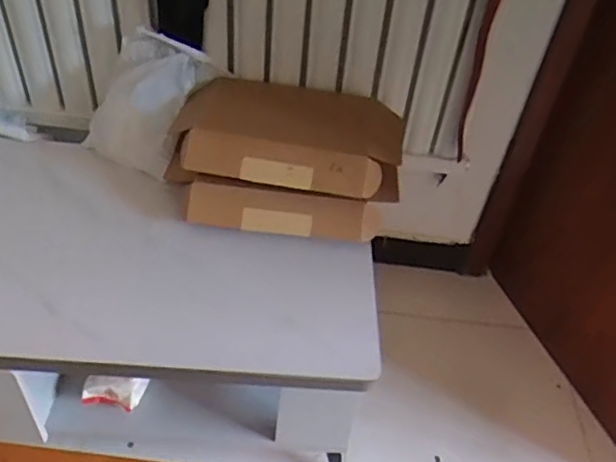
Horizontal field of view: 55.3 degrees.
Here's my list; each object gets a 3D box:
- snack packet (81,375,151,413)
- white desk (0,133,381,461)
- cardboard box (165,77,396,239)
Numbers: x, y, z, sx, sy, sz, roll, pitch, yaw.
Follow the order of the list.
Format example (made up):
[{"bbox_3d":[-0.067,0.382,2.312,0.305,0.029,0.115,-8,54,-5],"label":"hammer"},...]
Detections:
[{"bbox_3d":[-0.383,0.316,1.171,0.122,0.074,0.023,11,15,-7],"label":"snack packet"},{"bbox_3d":[-0.467,0.145,1.257,1.168,0.403,0.566,6,43,-2],"label":"white desk"},{"bbox_3d":[-0.051,-0.164,1.224,0.470,0.176,0.310,9,43,2],"label":"cardboard box"}]

